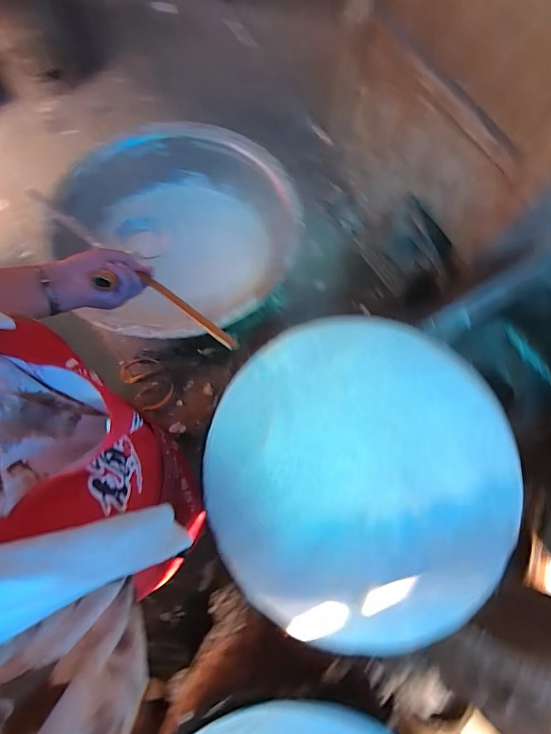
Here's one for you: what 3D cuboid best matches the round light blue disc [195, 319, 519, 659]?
[{"bbox_3d":[0.098,0.123,0.483,0.351,0.051,0.358,0,74,-1],"label":"round light blue disc"}]

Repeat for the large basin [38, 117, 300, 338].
[{"bbox_3d":[-0.200,-0.284,0.893,0.479,0.182,0.515,0,74,-1],"label":"large basin"}]

